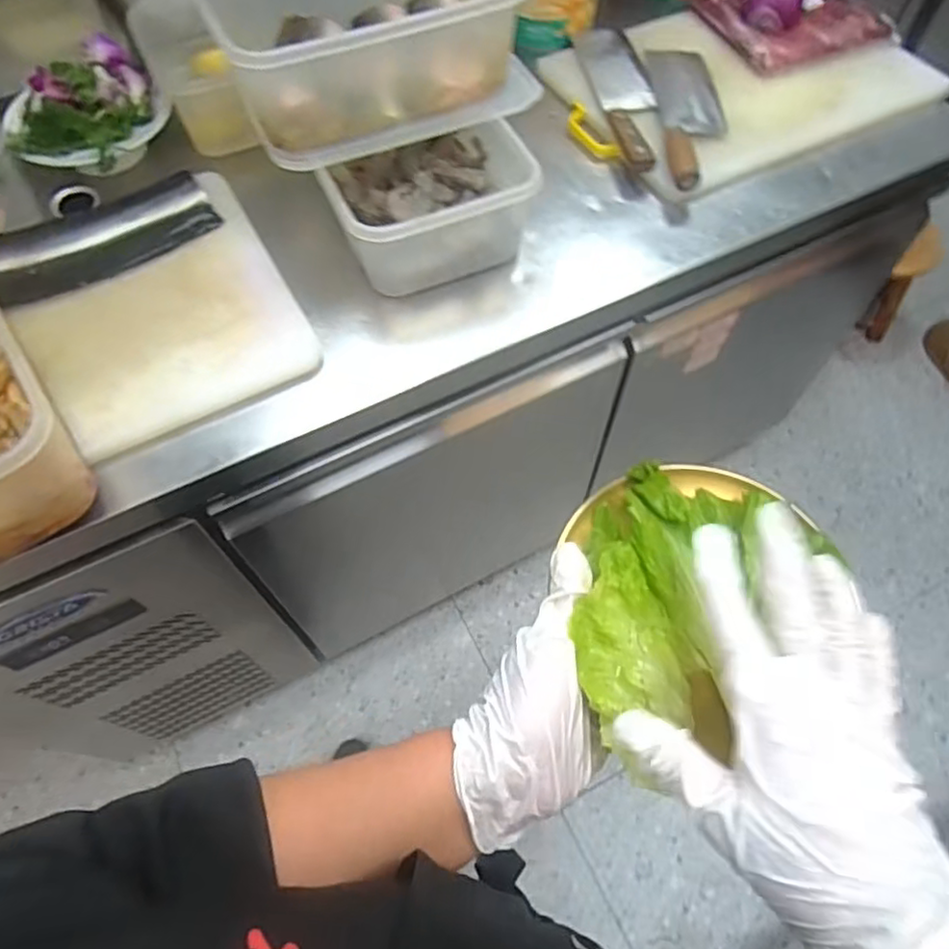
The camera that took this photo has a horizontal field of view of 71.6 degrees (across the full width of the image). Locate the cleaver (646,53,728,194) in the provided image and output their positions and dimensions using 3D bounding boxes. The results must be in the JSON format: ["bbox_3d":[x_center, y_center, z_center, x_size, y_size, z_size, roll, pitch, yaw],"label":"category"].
[{"bbox_3d":[0.287,-0.481,0.871,0.083,0.032,0.311,2,62,1],"label":"cleaver"}]

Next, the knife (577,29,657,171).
[{"bbox_3d":[0.204,-0.523,0.896,0.079,0.022,0.334,-7,62,-4],"label":"knife"}]

